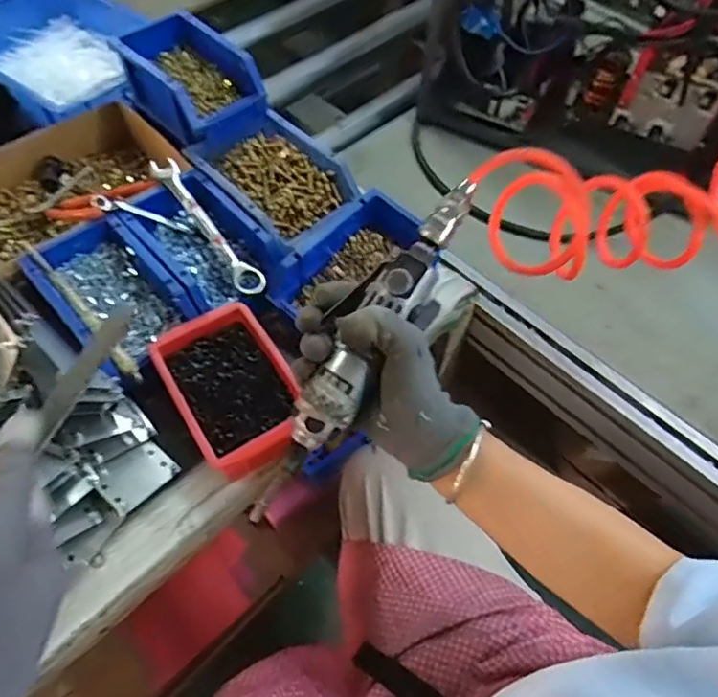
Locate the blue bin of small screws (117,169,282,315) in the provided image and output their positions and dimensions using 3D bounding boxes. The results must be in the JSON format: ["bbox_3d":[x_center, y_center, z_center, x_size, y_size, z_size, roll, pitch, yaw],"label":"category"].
[{"bbox_3d":[-0.164,-0.107,0.579,0.101,0.059,0.174,-38,67,-23],"label":"blue bin of small screws"}]

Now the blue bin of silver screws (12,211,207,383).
[{"bbox_3d":[-0.239,-0.052,0.543,0.099,0.056,0.166,-37,67,-22],"label":"blue bin of silver screws"}]

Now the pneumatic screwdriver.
[{"bbox_3d":[-0.001,-0.001,0.383,0.045,0.034,0.272,33,90,16],"label":"pneumatic screwdriver"}]

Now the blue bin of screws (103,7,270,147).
[{"bbox_3d":[-0.199,-0.315,0.643,0.104,0.071,0.176,-35,66,-22],"label":"blue bin of screws"}]

